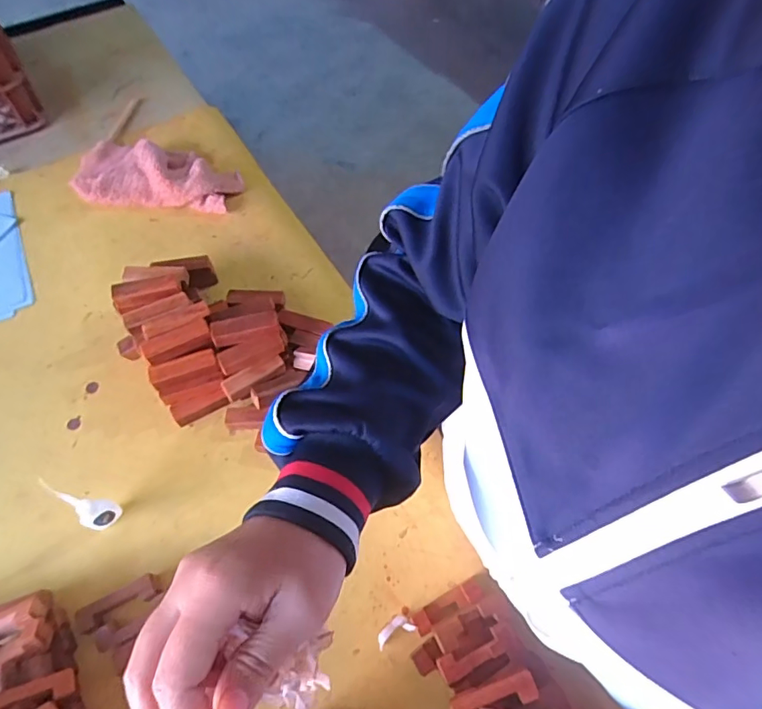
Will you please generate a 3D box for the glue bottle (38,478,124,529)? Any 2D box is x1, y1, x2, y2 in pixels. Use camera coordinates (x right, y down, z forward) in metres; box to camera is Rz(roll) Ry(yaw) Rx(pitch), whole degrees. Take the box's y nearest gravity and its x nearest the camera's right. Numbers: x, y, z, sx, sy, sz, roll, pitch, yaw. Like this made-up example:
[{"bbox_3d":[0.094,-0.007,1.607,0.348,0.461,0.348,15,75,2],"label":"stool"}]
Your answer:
[{"bbox_3d":[-0.305,0.154,0.512,0.025,0.128,0.032,24,62,10],"label":"glue bottle"}]

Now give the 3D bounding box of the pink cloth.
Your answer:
[{"bbox_3d":[-0.356,-0.284,0.800,0.257,0.050,0.128,11,60,3],"label":"pink cloth"}]

